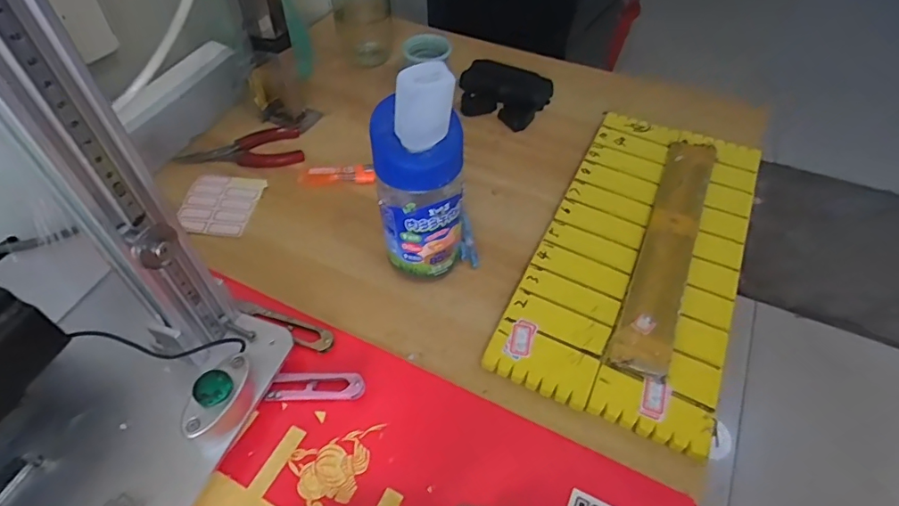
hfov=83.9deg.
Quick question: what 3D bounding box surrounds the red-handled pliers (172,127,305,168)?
[{"bbox_3d":[-0.220,-0.104,0.527,0.123,0.010,0.050,-14,53,-10],"label":"red-handled pliers"}]

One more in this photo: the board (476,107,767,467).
[{"bbox_3d":[0.175,-0.015,0.444,0.160,0.013,0.337,21,55,17],"label":"board"}]

